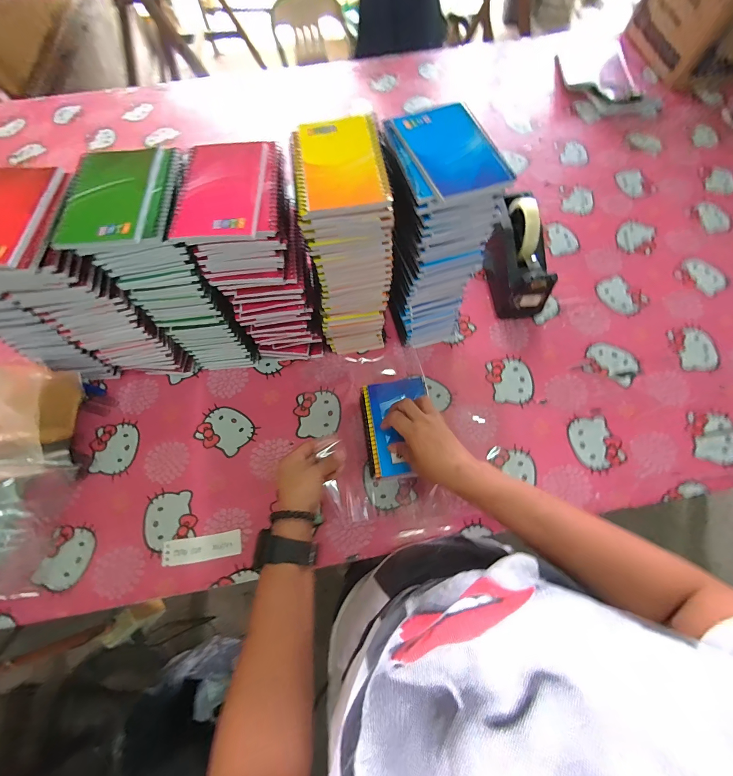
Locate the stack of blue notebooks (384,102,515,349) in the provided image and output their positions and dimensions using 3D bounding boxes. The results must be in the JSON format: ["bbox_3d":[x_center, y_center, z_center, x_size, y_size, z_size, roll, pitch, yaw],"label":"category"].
[{"bbox_3d":[0.085,-0.190,0.461,0.115,0.280,0.138,-6,68,-1],"label":"stack of blue notebooks"}]

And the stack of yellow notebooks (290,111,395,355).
[{"bbox_3d":[-0.027,-0.176,0.459,0.097,0.283,0.129,-9,68,-2],"label":"stack of yellow notebooks"}]

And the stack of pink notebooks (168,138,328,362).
[{"bbox_3d":[-0.135,-0.153,0.456,0.109,0.273,0.130,-8,68,-2],"label":"stack of pink notebooks"}]

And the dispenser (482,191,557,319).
[{"bbox_3d":[0.255,-0.228,0.560,0.081,0.122,0.195,-4,68,0],"label":"dispenser"}]

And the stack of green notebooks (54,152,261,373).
[{"bbox_3d":[-0.244,-0.148,0.455,0.107,0.275,0.138,-6,68,-1],"label":"stack of green notebooks"}]

